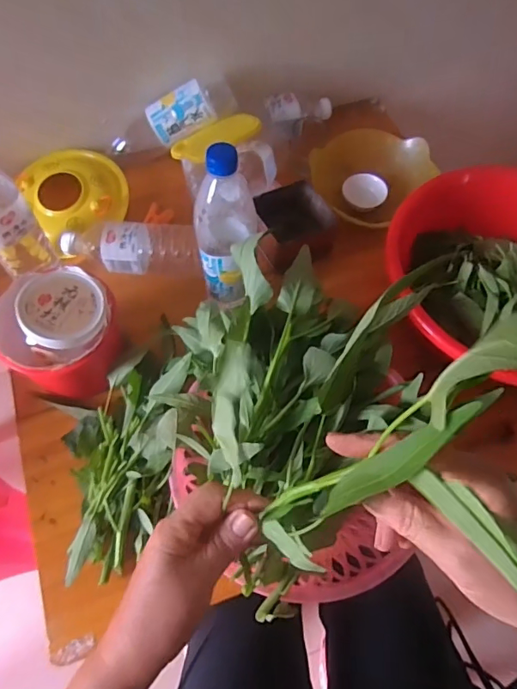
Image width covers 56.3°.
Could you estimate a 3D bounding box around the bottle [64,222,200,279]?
[{"bbox_3d":[-0.173,-0.129,0.657,0.180,0.068,0.069,7,63,3],"label":"bottle"}]

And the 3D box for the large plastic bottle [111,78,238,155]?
[{"bbox_3d":[-0.130,-0.325,0.707,0.197,0.064,0.065,-16,61,19],"label":"large plastic bottle"}]

